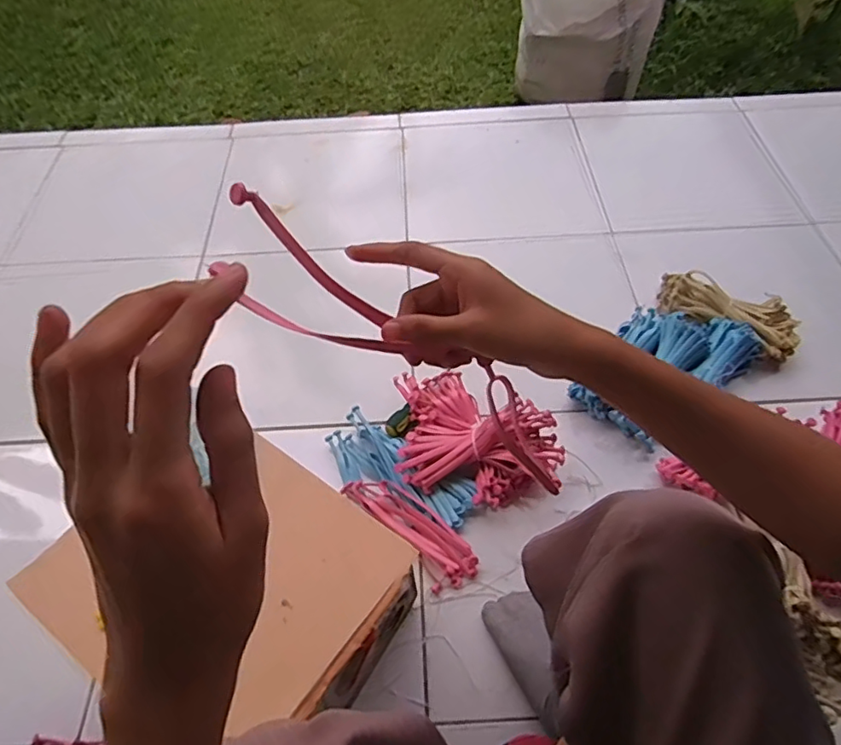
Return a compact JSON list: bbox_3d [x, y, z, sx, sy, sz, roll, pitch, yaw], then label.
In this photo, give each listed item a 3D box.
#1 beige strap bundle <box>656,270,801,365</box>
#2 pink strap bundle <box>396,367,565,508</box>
[{"bbox_3d":[0.499,-0.100,0.943,0.229,0.066,0.080,34,62,23],"label":"beige strap bundle"},{"bbox_3d":[0.074,0.088,0.810,0.248,0.070,0.165,14,56,11],"label":"pink strap bundle"}]

